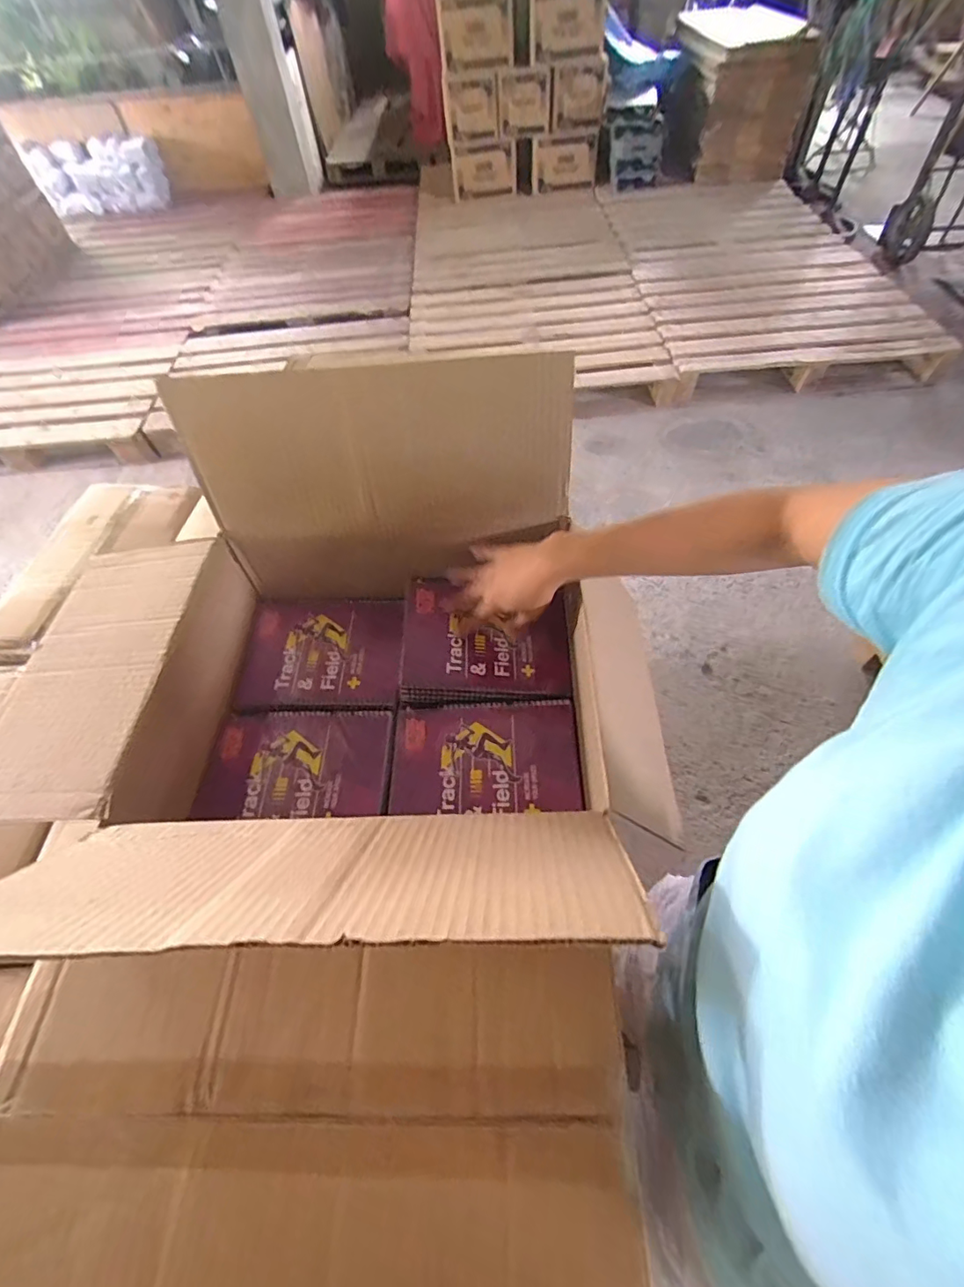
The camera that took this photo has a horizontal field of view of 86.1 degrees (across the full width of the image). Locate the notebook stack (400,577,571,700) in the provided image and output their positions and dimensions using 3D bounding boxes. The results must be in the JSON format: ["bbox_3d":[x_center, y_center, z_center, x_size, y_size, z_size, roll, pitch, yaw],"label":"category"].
[{"bbox_3d":[0.006,-0.008,0.660,0.204,0.037,0.163,-1,57,3],"label":"notebook stack"}]

